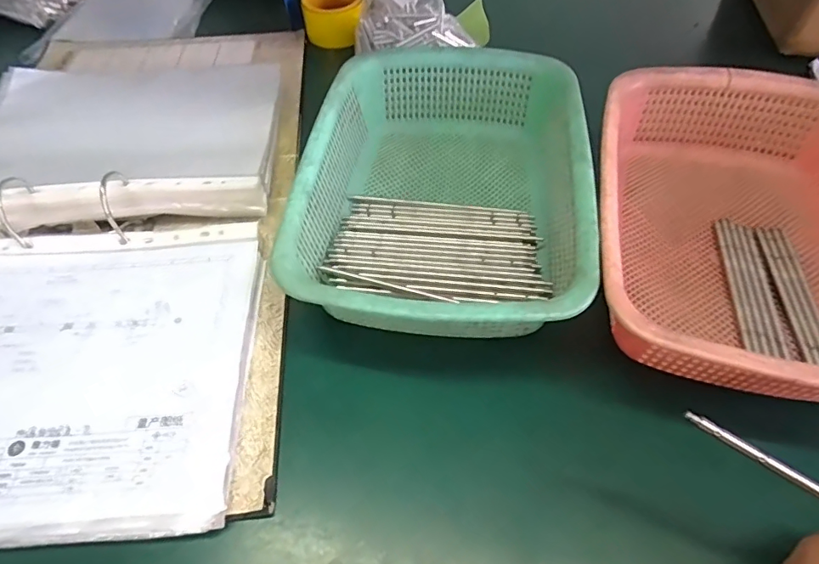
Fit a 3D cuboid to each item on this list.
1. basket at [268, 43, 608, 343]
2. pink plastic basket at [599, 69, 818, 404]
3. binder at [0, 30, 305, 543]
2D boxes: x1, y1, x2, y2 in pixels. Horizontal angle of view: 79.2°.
[{"bbox_3d":[0.030,-0.079,0.411,0.223,0.072,0.292,6,52,5],"label":"basket"},{"bbox_3d":[0.255,-0.042,0.376,0.225,0.074,0.296,9,53,8],"label":"pink plastic basket"},{"bbox_3d":[-0.280,-0.084,0.455,0.333,0.050,0.588,-5,52,-3],"label":"binder"}]

